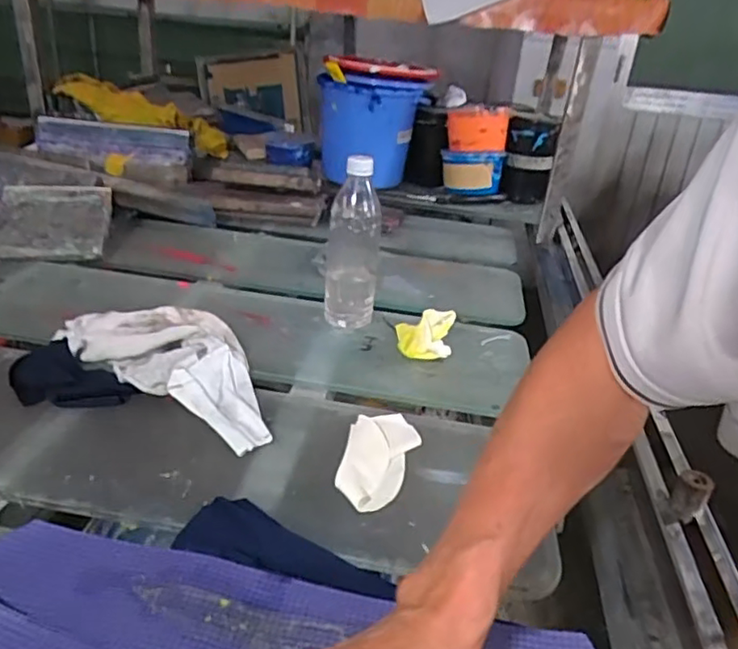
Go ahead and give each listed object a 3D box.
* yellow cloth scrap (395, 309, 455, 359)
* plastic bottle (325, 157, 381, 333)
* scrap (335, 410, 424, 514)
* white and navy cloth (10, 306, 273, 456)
[{"bbox_3d":[0.064,0.009,0.723,0.066,0.050,0.052,9,28,6],"label":"yellow cloth scrap"},{"bbox_3d":[-0.018,-0.099,0.746,0.059,0.208,0.061,5,28,-1],"label":"plastic bottle"},{"bbox_3d":[0.005,0.114,0.550,0.060,0.012,0.126,14,29,16],"label":"scrap"},{"bbox_3d":[-0.213,0.039,0.627,0.276,0.039,0.161,11,28,10],"label":"white and navy cloth"}]

